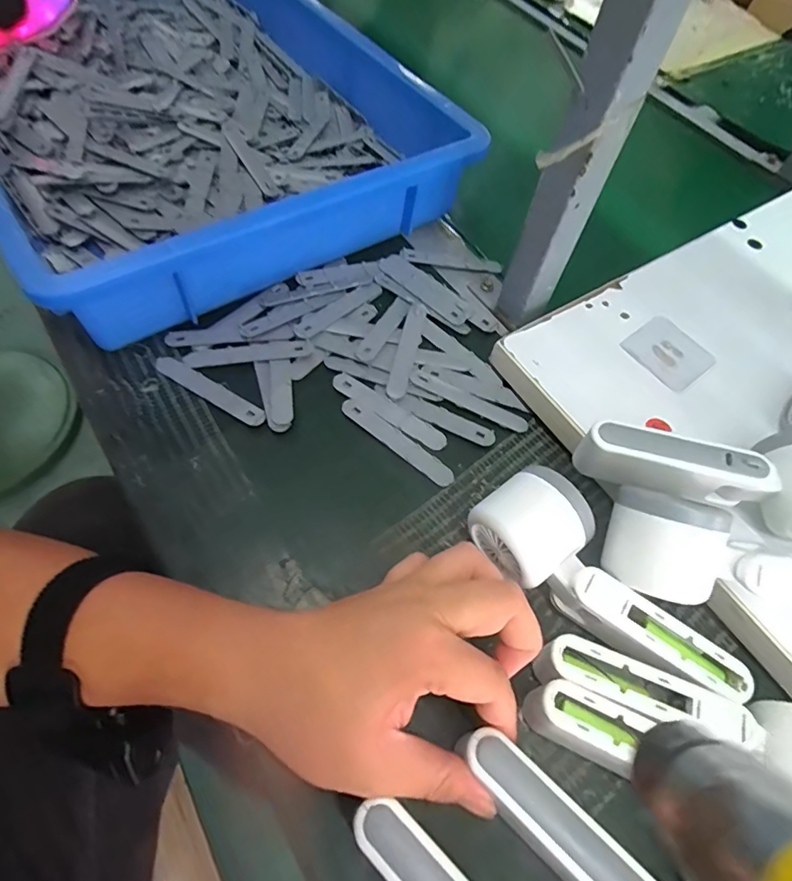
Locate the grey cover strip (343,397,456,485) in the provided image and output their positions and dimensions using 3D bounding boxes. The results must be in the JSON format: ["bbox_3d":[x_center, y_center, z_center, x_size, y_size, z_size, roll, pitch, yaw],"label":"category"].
[{"bbox_3d":[0.001,0.001,0.360,0.094,0.004,0.016,38,66,10],"label":"grey cover strip"}]

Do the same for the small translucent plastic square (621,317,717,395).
[{"bbox_3d":[0.210,-0.068,0.386,0.051,0.004,0.057,-36,71,-17],"label":"small translucent plastic square"}]

